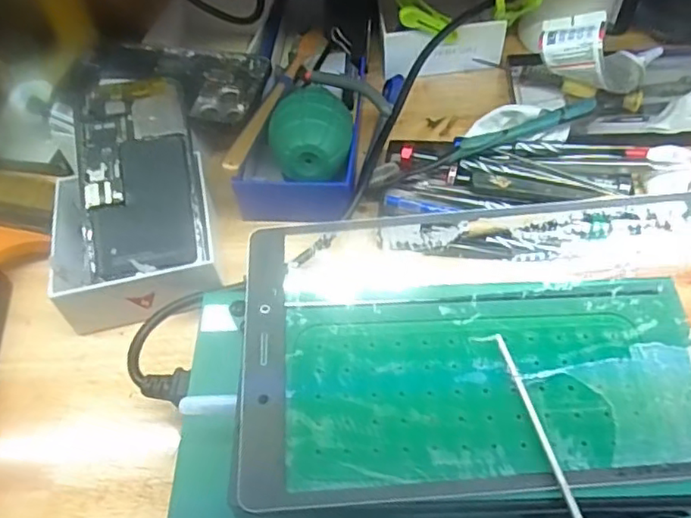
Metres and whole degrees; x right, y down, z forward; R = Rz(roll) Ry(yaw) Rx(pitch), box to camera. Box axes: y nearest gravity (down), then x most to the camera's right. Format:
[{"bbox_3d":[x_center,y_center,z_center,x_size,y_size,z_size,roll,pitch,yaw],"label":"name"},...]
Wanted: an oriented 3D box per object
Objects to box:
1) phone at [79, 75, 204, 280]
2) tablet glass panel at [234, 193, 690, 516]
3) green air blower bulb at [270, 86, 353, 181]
[{"bbox_3d":[-0.145,-0.062,0.427,0.076,0.007,0.142,-7,81,-6],"label":"phone"},{"bbox_3d":[0.062,0.027,0.231,0.201,0.005,0.117,-5,55,1],"label":"tablet glass panel"},{"bbox_3d":[-0.024,-0.088,0.433,0.058,0.046,0.066,-9,55,-2],"label":"green air blower bulb"}]

